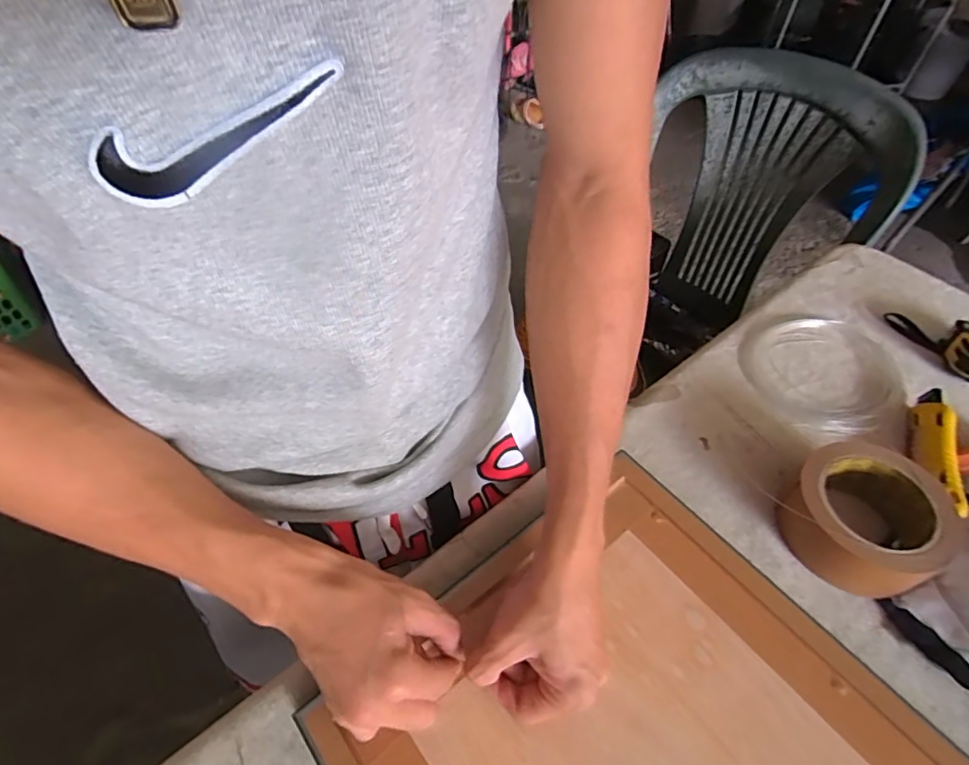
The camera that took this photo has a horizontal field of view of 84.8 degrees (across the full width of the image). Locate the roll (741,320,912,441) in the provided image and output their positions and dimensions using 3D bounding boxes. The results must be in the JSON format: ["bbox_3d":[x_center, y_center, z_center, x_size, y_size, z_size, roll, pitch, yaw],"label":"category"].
[{"bbox_3d":[0.346,-0.010,0.542,0.162,0.010,0.146,-10,53,-8],"label":"roll"}]

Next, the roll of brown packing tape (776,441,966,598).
[{"bbox_3d":[0.297,0.105,0.414,0.108,0.049,0.105,0,52,0],"label":"roll of brown packing tape"}]

